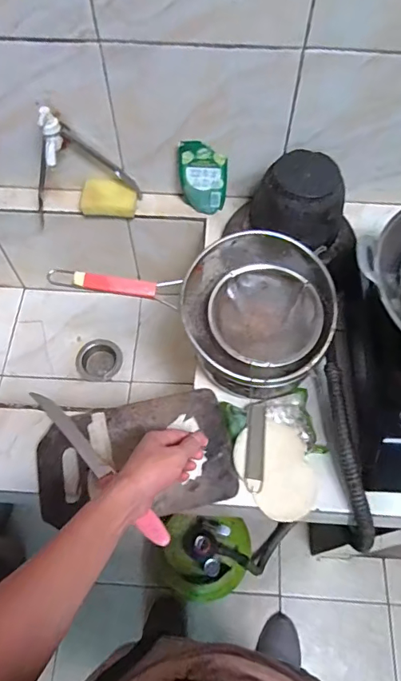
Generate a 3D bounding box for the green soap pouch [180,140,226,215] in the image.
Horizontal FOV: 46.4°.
[{"bbox_3d":[0.006,-0.302,0.878,0.086,0.125,0.046,5,62,3],"label":"green soap pouch"}]

